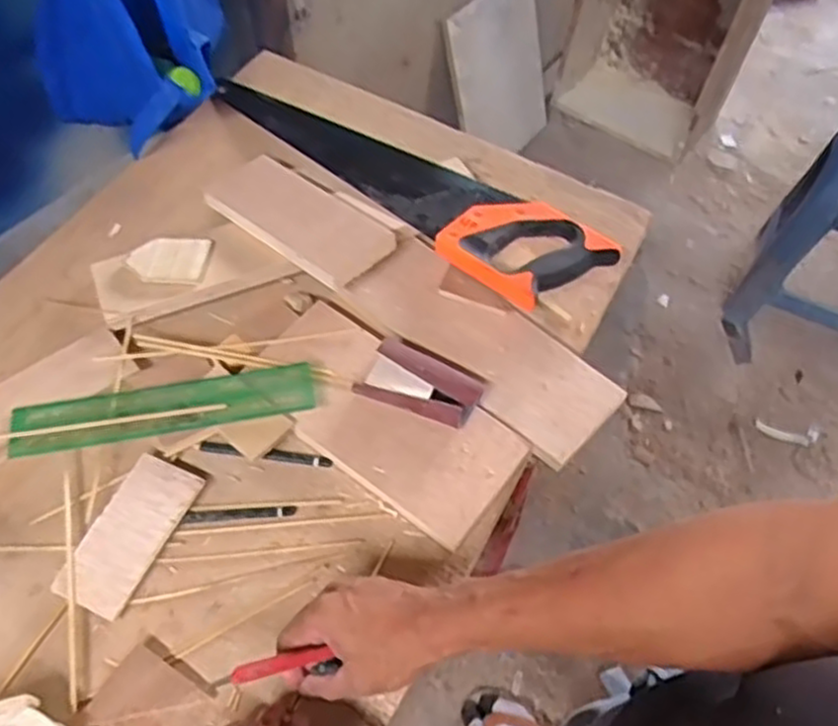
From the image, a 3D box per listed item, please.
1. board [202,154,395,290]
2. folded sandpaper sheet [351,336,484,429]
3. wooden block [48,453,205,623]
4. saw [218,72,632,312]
[{"bbox_3d":[-0.122,-0.149,0.757,0.197,0.020,0.091,34,59,24],"label":"board"},{"bbox_3d":[0.002,0.018,0.667,0.105,0.032,0.057,17,57,9],"label":"folded sandpaper sheet"},{"bbox_3d":[-0.231,0.134,0.603,0.060,0.008,0.125,22,58,12],"label":"wooden block"},{"bbox_3d":[-0.025,-0.216,0.818,0.500,0.042,0.121,40,63,22],"label":"saw"}]

